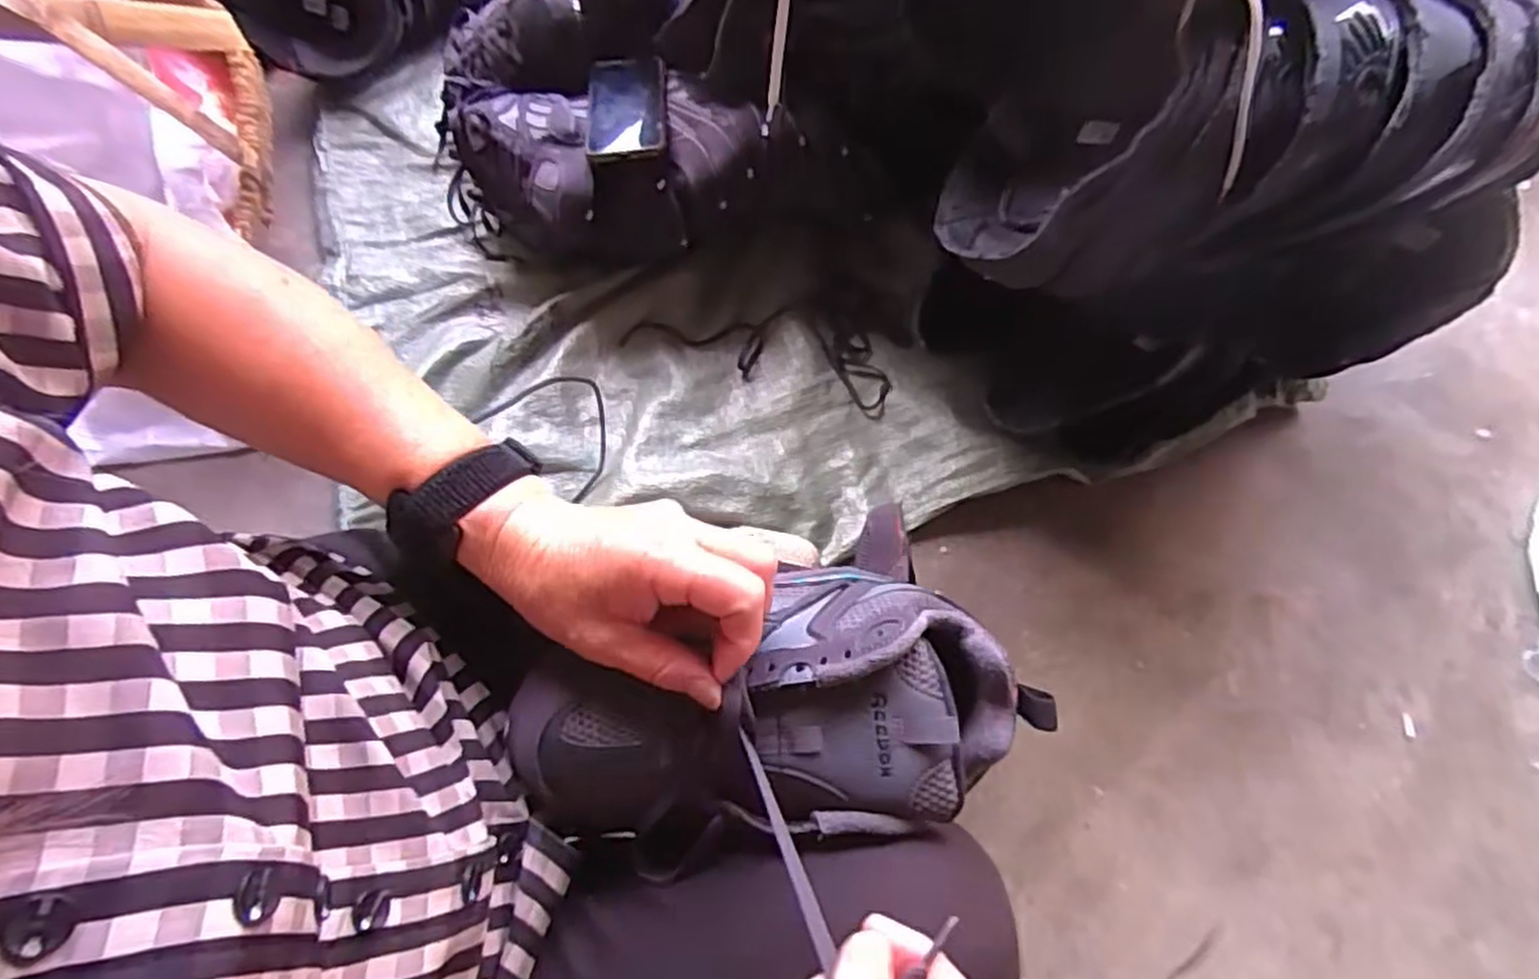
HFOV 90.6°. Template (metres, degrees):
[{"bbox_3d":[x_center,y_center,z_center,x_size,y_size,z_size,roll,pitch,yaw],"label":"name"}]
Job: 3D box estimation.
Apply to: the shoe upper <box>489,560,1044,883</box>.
[{"bbox_3d":[0.004,0.103,0.360,0.236,0.076,0.119,-11,72,-3],"label":"shoe upper"}]

